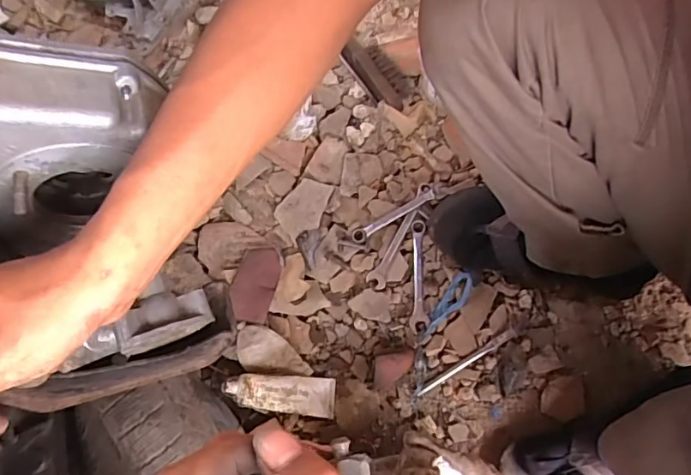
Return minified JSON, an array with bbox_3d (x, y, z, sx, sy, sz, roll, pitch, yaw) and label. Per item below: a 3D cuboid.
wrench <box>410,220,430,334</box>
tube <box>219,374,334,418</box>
[{"bbox_3d":[0.095,0.047,0.641,0.022,0.014,0.143,2,72,2],"label":"wrench"},{"bbox_3d":[-0.075,0.181,0.583,0.130,0.015,0.044,12,71,-20],"label":"tube"}]

